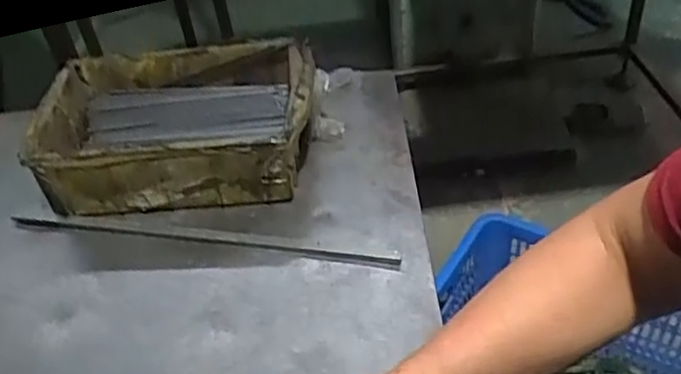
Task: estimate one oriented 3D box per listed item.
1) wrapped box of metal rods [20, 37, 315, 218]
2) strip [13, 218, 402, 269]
[{"bbox_3d":[-0.153,-0.064,0.645,0.248,0.082,0.178,-7,41,2],"label":"wrapped box of metal rods"},{"bbox_3d":[-0.126,0.046,0.574,0.354,0.004,0.014,3,42,13],"label":"strip"}]

